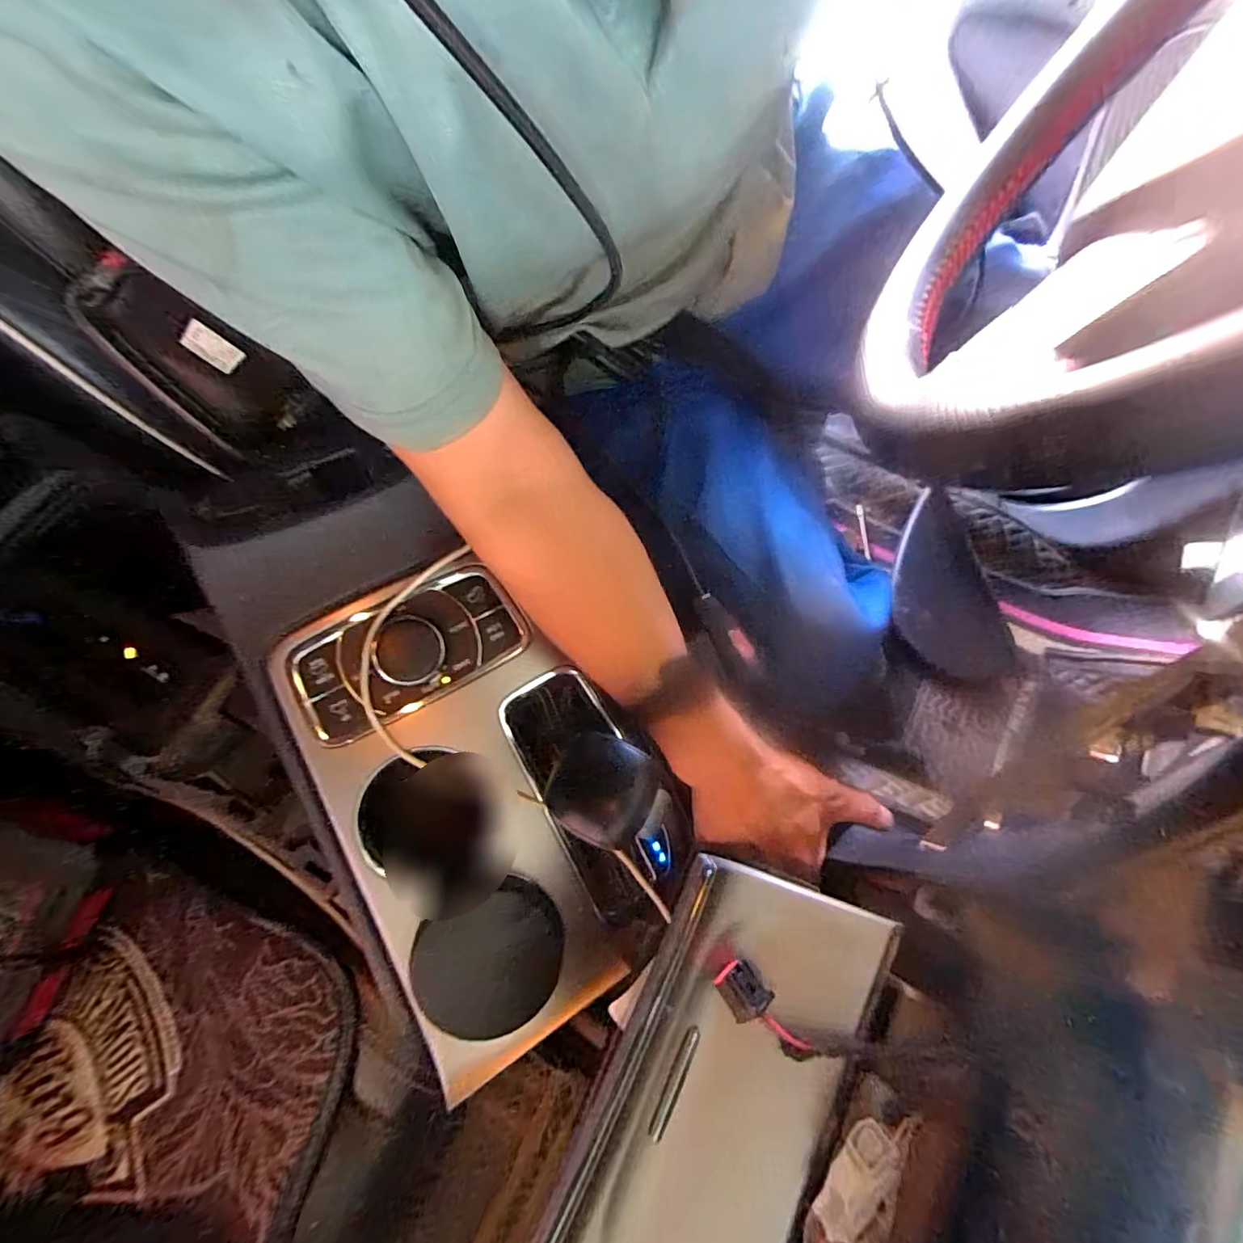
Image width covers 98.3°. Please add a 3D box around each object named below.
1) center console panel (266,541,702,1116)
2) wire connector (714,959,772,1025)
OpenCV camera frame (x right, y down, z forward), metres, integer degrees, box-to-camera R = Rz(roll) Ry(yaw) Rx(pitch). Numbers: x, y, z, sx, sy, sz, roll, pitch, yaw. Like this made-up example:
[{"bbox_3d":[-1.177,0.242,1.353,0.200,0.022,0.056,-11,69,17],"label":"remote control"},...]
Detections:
[{"bbox_3d":[-0.086,0.114,0.363,0.212,0.032,0.306,-28,92,-17],"label":"center console panel"},{"bbox_3d":[0.058,0.176,0.257,0.021,0.012,0.023,-18,47,-23],"label":"wire connector"}]

